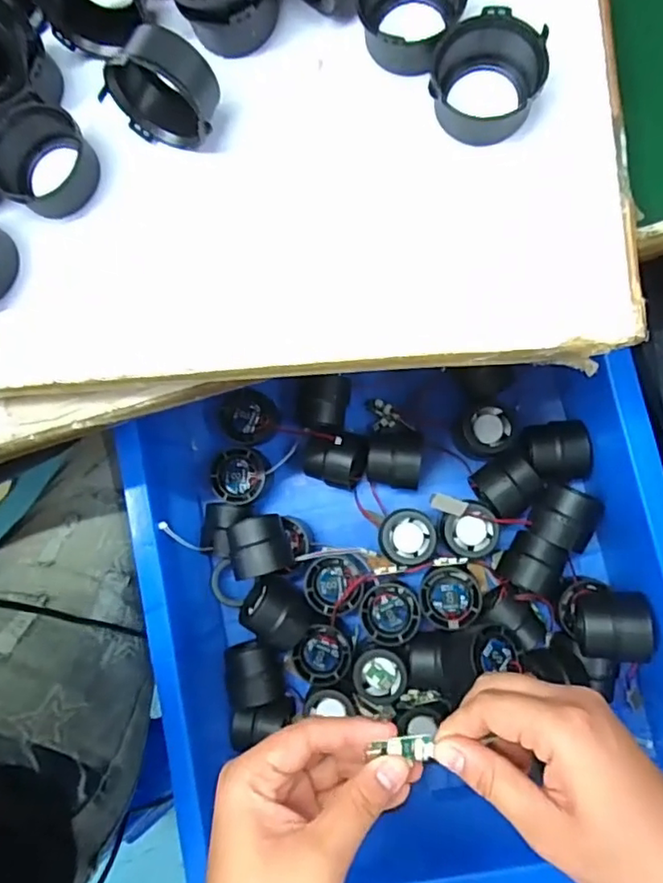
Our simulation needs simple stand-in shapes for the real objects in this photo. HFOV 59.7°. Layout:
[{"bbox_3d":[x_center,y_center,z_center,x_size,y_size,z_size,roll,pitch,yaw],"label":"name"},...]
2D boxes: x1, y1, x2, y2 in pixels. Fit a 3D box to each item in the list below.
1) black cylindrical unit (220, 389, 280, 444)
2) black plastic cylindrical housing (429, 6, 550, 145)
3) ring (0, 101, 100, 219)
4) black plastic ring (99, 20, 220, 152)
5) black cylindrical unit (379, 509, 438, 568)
[{"bbox_3d":[-0.078,-0.026,0.555,0.046,0.038,0.050,-1,84,7],"label":"black cylindrical unit"},{"bbox_3d":[0.076,-0.177,0.282,0.052,0.031,0.046,6,84,8],"label":"black plastic cylindrical housing"},{"bbox_3d":[-0.156,-0.151,0.308,0.046,0.028,0.047,-1,84,7],"label":"ring"},{"bbox_3d":[-0.084,-0.175,0.293,0.053,0.048,0.028,31,73,-14],"label":"black plastic ring"},{"bbox_3d":[0.069,0.086,0.526,0.049,0.043,0.047,-1,84,7],"label":"black cylindrical unit"}]

